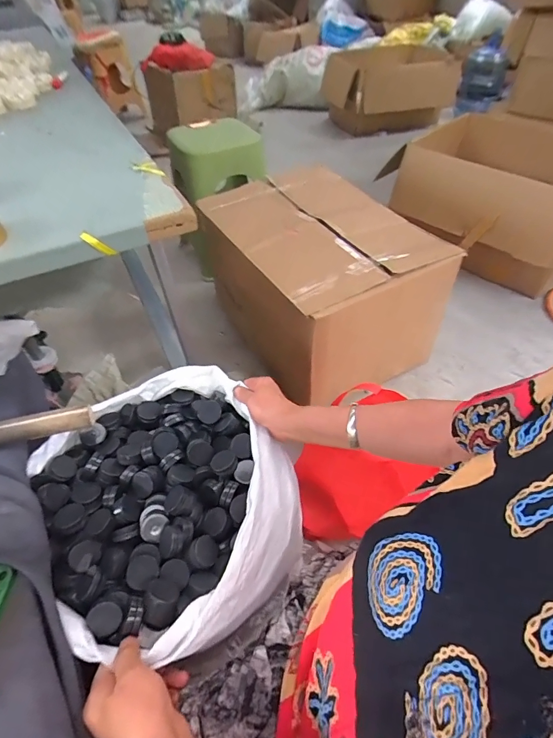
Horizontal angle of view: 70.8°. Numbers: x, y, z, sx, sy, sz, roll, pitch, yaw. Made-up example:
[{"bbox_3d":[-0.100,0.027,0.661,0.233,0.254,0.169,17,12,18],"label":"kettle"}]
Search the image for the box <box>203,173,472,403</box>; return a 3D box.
[{"bbox_3d":[0.102,-0.288,1.166,0.504,0.349,0.621,-22,51,-17],"label":"box"}]

